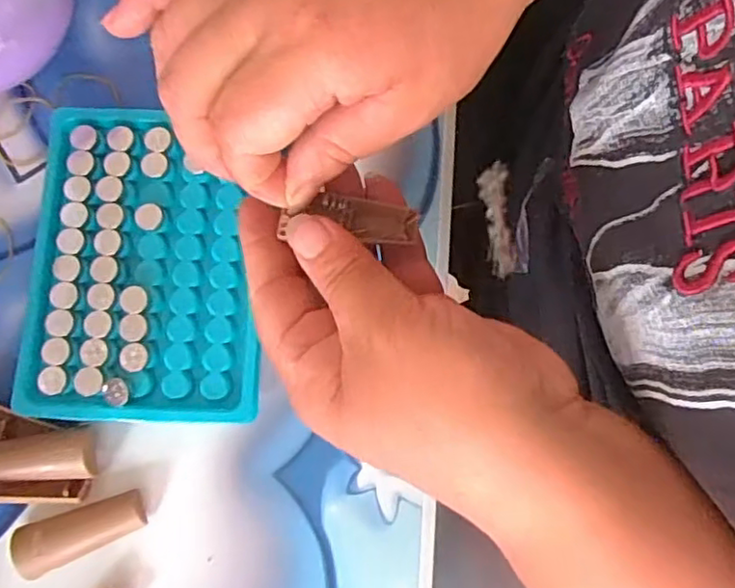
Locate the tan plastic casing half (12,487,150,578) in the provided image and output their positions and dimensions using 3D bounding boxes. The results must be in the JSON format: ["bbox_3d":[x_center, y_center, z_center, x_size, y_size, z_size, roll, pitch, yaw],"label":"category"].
[{"bbox_3d":[-0.117,0.096,0.259,0.051,0.010,0.019,-23,81,-5],"label":"tan plastic casing half"}]

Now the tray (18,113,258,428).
[{"bbox_3d":[-0.093,-0.013,0.274,0.092,0.020,0.130,1,79,-1],"label":"tray"}]

